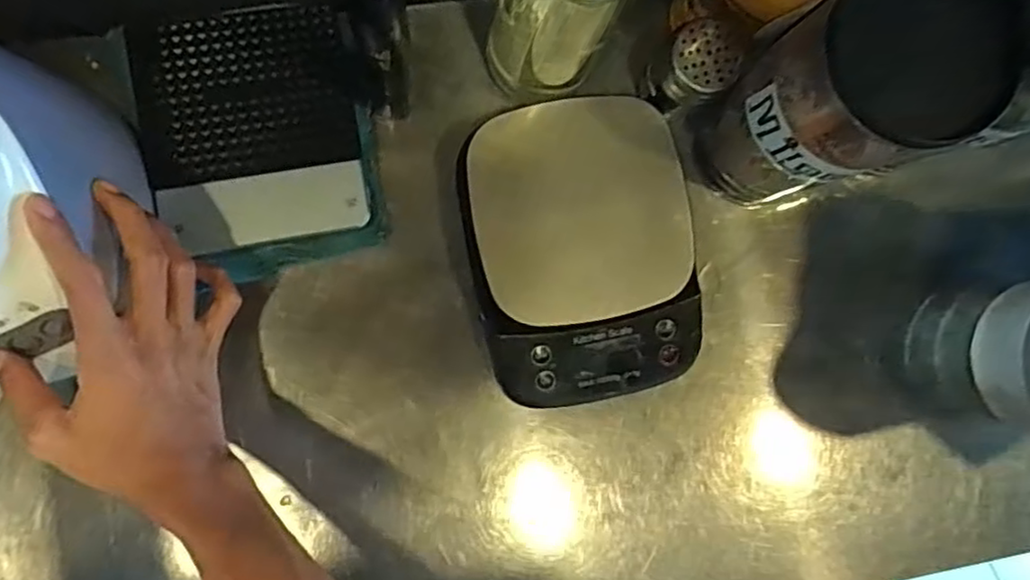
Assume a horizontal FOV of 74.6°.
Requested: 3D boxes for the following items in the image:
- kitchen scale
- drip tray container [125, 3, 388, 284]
[{"bbox_3d":[0.047,-0.024,0.452,0.145,0.022,0.202,-11,95,-6],"label":"kitchen scale"},{"bbox_3d":[-0.163,-0.095,0.436,0.135,0.021,0.162,-15,95,-5],"label":"drip tray container"}]

